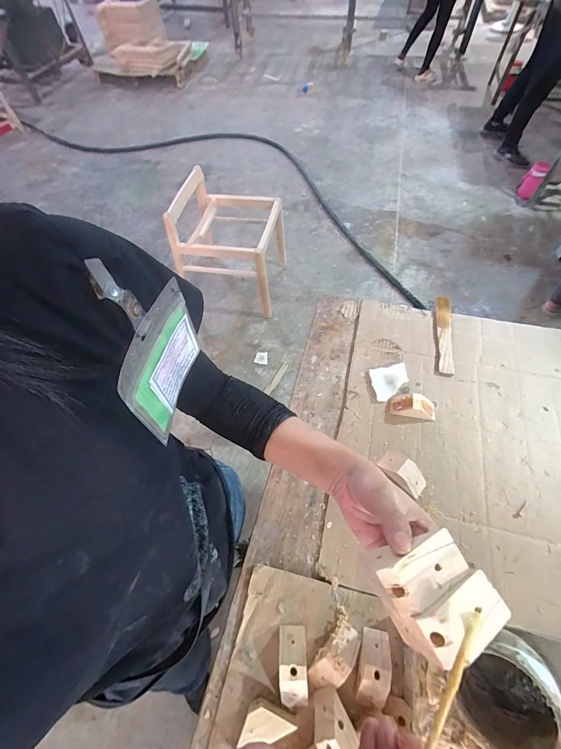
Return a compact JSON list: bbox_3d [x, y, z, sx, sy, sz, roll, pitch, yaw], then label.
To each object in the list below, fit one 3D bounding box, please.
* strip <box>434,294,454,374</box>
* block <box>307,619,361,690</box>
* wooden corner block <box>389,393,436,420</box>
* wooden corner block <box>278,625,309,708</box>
[{"bbox_3d":[0.367,-0.096,0.714,0.033,0.015,0.216,8,60,7],"label":"strip"},{"bbox_3d":[0.073,0.382,0.428,0.089,0.039,0.042,-38,67,-20],"label":"block"},{"bbox_3d":[0.256,0.060,0.611,0.083,0.035,0.037,9,61,7],"label":"wooden corner block"},{"bbox_3d":[0.016,0.388,0.427,0.037,0.033,0.081,-2,47,-1],"label":"wooden corner block"}]

